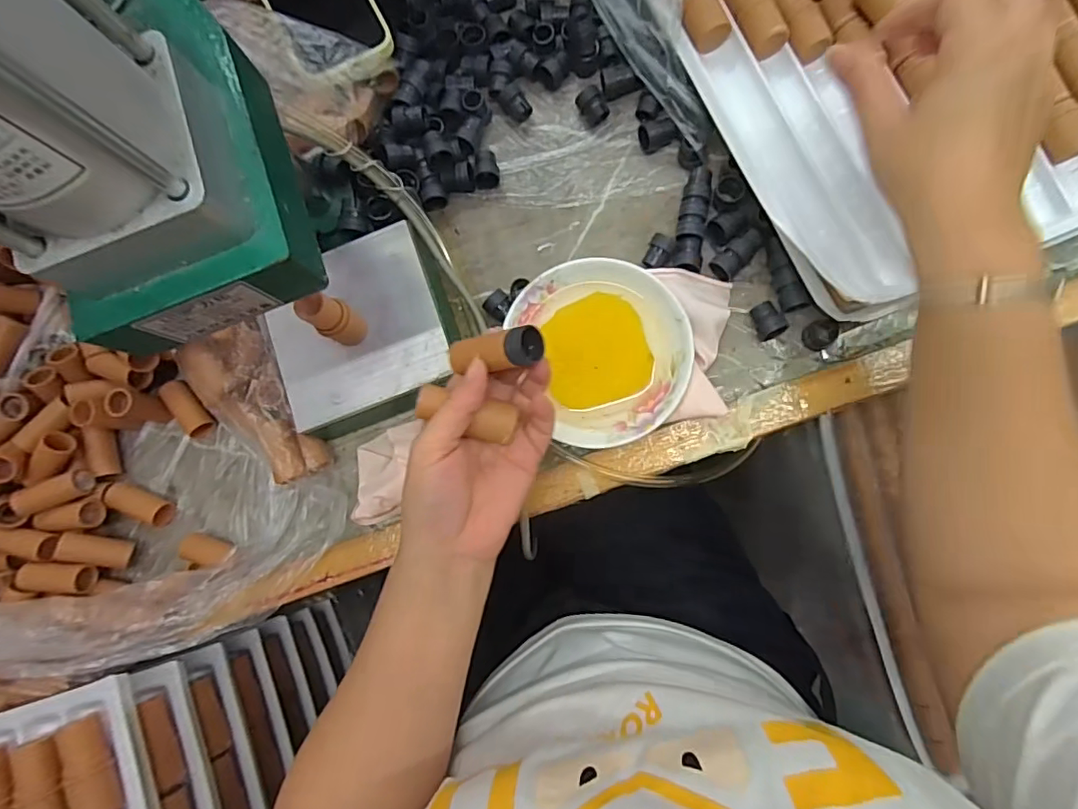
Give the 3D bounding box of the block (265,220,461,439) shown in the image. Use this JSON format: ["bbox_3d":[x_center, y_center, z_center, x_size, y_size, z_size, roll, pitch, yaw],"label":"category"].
[{"bbox_3d":[-0.128,-0.050,0.411,0.123,0.061,0.120,-22,81,4],"label":"block"}]

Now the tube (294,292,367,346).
[{"bbox_3d":[-0.135,-0.056,0.362,0.022,0.058,0.024,-1,83,7],"label":"tube"}]

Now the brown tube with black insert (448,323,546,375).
[{"bbox_3d":[-0.025,-0.030,0.301,0.056,0.016,0.022,-4,82,31],"label":"brown tube with black insert"}]

